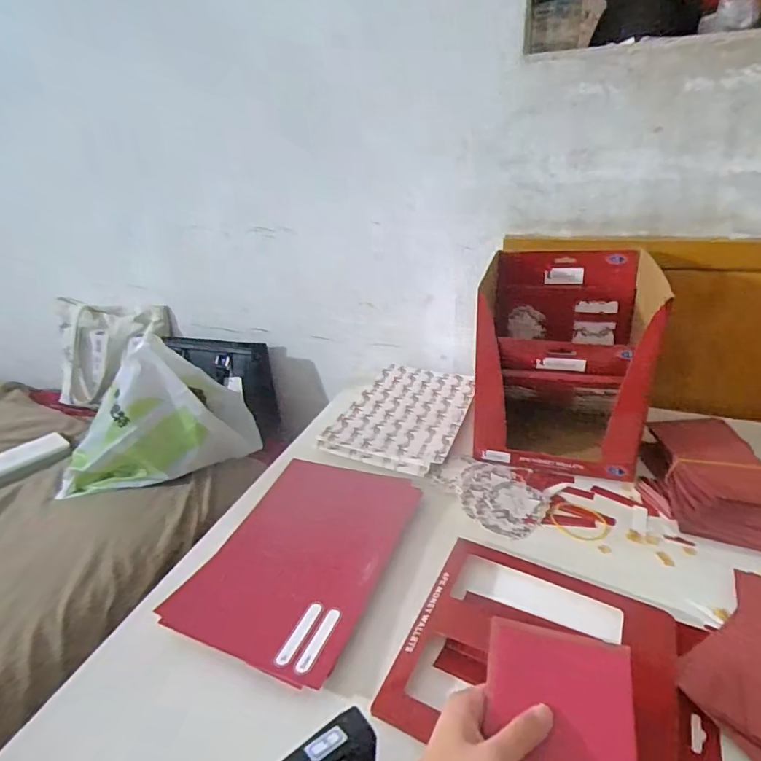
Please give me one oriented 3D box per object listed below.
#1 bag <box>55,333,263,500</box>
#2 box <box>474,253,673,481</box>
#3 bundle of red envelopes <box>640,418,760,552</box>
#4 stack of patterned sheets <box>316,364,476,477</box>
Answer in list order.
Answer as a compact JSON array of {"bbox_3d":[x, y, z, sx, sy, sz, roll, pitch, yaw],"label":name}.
[{"bbox_3d":[-0.398,0.054,0.845,0.335,0.230,0.160,-17,28,-27],"label":"bag"},{"bbox_3d":[0.253,-0.033,0.679,0.207,0.238,0.236,6,26,19],"label":"box"},{"bbox_3d":[0.396,0.107,0.579,0.115,0.048,0.195,2,25,11],"label":"bundle of red envelopes"},{"bbox_3d":[0.044,0.049,0.771,0.180,0.026,0.277,8,27,22],"label":"stack of patterned sheets"}]

